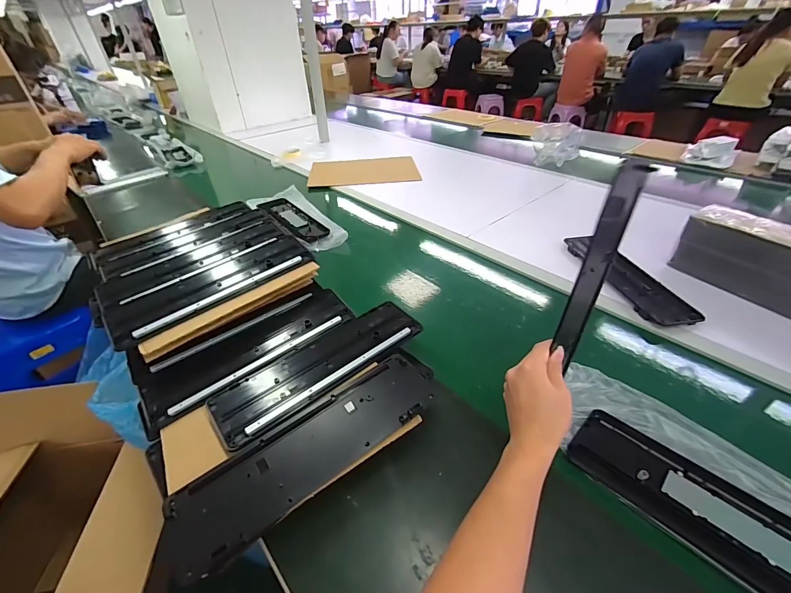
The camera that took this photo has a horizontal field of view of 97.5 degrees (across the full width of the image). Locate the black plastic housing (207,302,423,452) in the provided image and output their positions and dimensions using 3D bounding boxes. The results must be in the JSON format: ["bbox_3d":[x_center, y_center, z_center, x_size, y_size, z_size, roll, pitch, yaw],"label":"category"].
[{"bbox_3d":[-0.113,0.108,0.571,0.350,0.014,0.104,-29,45,-31],"label":"black plastic housing"}]

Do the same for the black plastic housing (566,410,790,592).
[{"bbox_3d":[0.396,0.268,0.410,0.116,0.016,0.347,-30,42,-32],"label":"black plastic housing"}]

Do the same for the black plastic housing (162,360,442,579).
[{"bbox_3d":[-0.122,0.211,0.454,0.360,0.034,0.110,-25,44,-28],"label":"black plastic housing"}]

